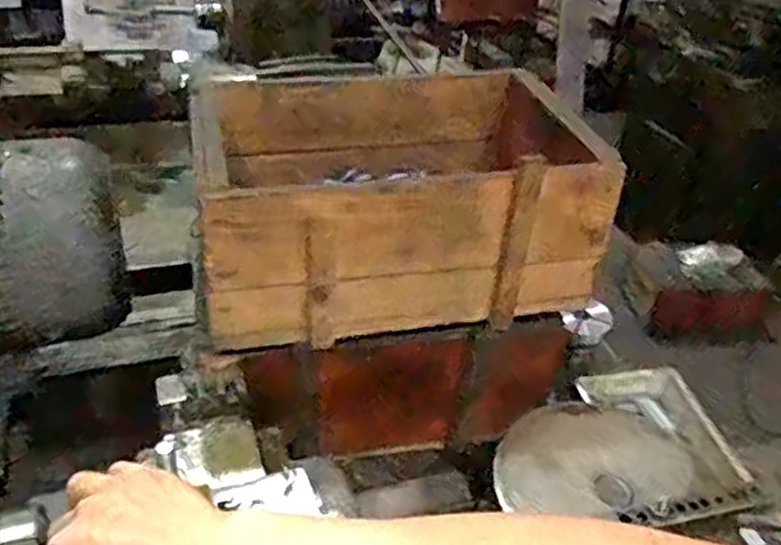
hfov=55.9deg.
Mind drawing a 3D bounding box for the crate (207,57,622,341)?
[{"bbox_3d":[0.004,-0.076,0.713,0.355,0.147,0.247,-3,35,-12],"label":"crate"}]

